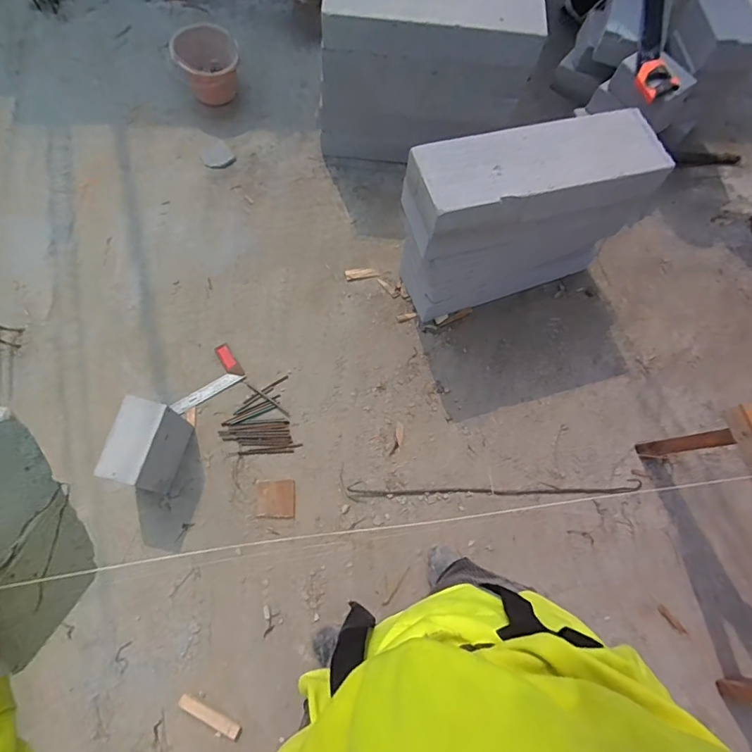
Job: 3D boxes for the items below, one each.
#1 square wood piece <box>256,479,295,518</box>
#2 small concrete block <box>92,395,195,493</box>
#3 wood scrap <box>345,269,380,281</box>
[{"bbox_3d":[-0.274,0.336,1.312,0.102,0.011,0.099,-4,69,-4],"label":"square wood piece"},{"bbox_3d":[-0.573,0.185,1.227,0.103,0.247,0.205,13,69,3],"label":"small concrete block"},{"bbox_3d":[-0.045,-0.330,1.558,0.107,0.020,0.033,-7,69,-5],"label":"wood scrap"}]

